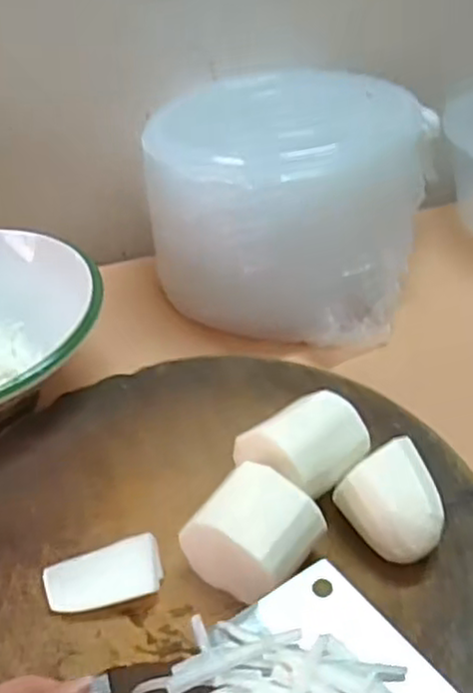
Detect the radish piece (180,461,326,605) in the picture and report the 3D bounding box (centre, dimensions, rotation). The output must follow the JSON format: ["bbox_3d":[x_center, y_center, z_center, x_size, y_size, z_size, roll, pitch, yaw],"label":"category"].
[{"bbox_3d":[0.010,0.107,0.383,0.059,0.058,0.056,25,48,30],"label":"radish piece"}]

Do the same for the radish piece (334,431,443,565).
[{"bbox_3d":[0.092,0.092,0.394,0.054,0.052,0.054,-27,46,-25],"label":"radish piece"}]

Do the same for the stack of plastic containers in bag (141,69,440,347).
[{"bbox_3d":[0.044,-0.132,0.634,0.231,0.158,0.190,13,43,19],"label":"stack of plastic containers in bag"}]

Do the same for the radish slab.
[{"bbox_3d":[-0.075,0.130,0.394,0.065,0.015,0.032,-10,41,-7],"label":"radish slab"}]

